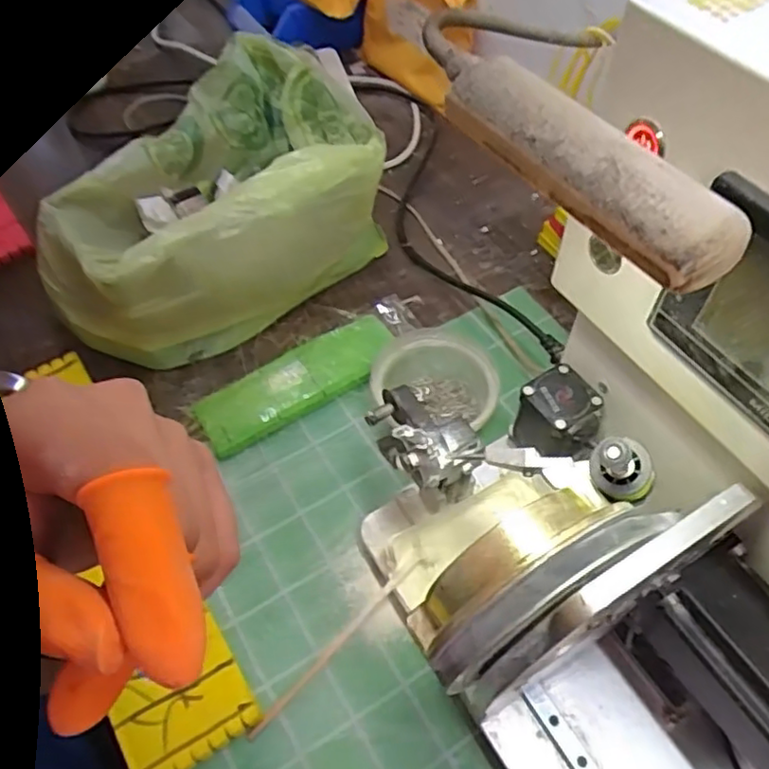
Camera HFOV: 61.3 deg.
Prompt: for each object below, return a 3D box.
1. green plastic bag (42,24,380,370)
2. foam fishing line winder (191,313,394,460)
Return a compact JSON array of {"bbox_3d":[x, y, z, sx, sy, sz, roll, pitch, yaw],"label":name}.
[{"bbox_3d":[-0.134,-0.155,0.587,0.200,0.128,0.314,27,60,18],"label":"green plastic bag"},{"bbox_3d":[-0.072,-0.003,0.555,0.175,0.015,0.062,-28,60,-17],"label":"foam fishing line winder"}]

